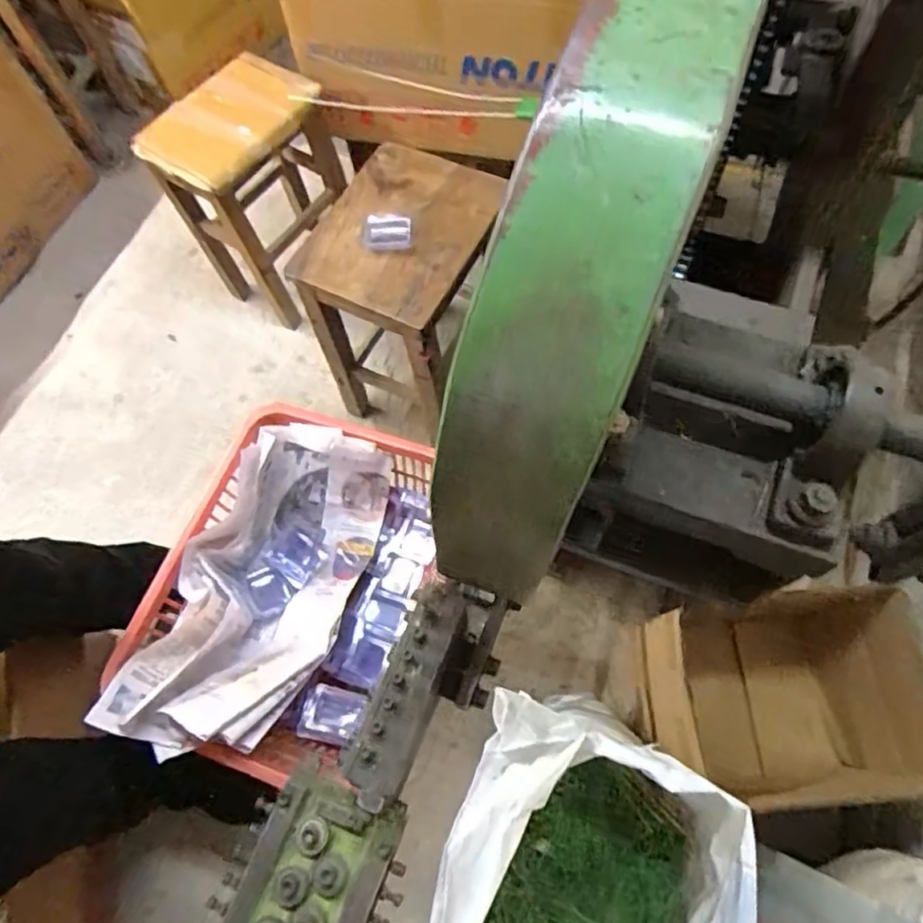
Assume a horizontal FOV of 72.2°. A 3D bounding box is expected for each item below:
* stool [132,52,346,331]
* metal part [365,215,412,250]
[{"bbox_3d":[-0.434,-0.568,1.389,0.252,0.433,0.328,29,69,15],"label":"stool"},{"bbox_3d":[-0.116,-0.360,0.994,0.074,0.020,0.057,5,65,5],"label":"metal part"}]

